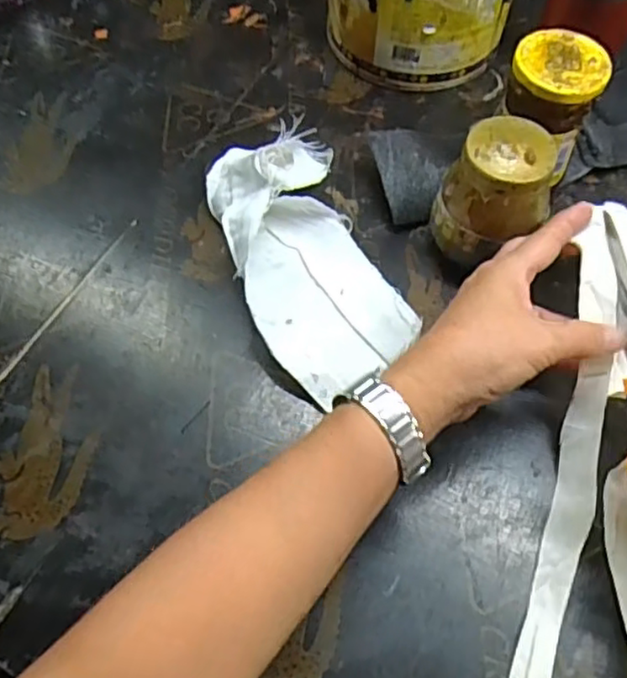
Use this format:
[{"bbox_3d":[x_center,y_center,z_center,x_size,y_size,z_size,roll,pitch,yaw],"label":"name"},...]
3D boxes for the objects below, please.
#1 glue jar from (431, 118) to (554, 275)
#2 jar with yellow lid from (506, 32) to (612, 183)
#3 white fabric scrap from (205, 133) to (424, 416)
[{"bbox_3d":[0.114,-0.086,0.431,0.066,0.095,0.061,-1,60,1],"label":"glue jar"},{"bbox_3d":[0.156,-0.150,0.458,0.057,0.100,0.052,-1,60,1],"label":"jar with yellow lid"},{"bbox_3d":[-0.005,-0.062,0.441,0.098,0.054,0.201,-18,63,-10],"label":"white fabric scrap"}]

